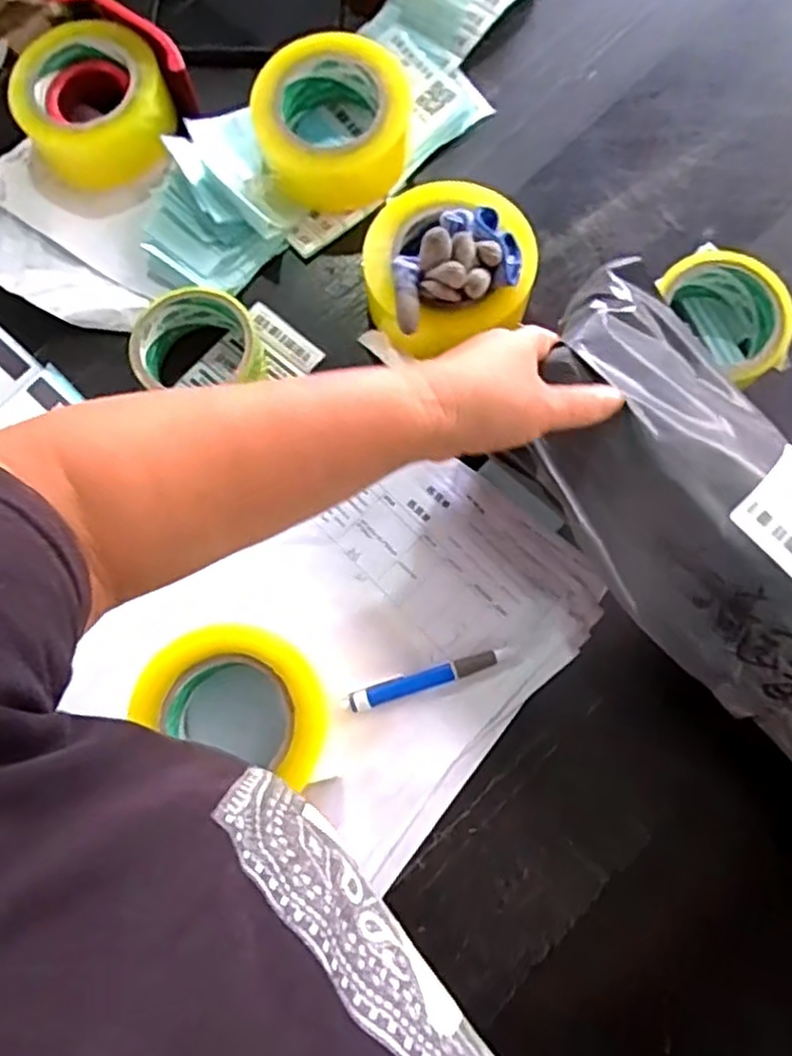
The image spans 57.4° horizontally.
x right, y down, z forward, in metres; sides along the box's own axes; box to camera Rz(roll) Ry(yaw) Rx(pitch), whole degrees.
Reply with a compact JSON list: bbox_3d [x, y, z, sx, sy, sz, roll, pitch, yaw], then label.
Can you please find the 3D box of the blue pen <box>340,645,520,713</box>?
[{"bbox_3d":[0.023,0.101,0.489,0.119,0.013,0.014,-18,78,-3],"label":"blue pen"}]

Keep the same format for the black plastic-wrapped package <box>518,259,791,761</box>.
[{"bbox_3d":[0.223,0.036,0.424,0.137,0.061,0.418,-35,80,-7],"label":"black plastic-wrapped package"}]

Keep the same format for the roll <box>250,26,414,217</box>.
[{"bbox_3d":[-0.048,-0.320,0.566,0.117,0.052,0.119,0,77,1],"label":"roll"}]

